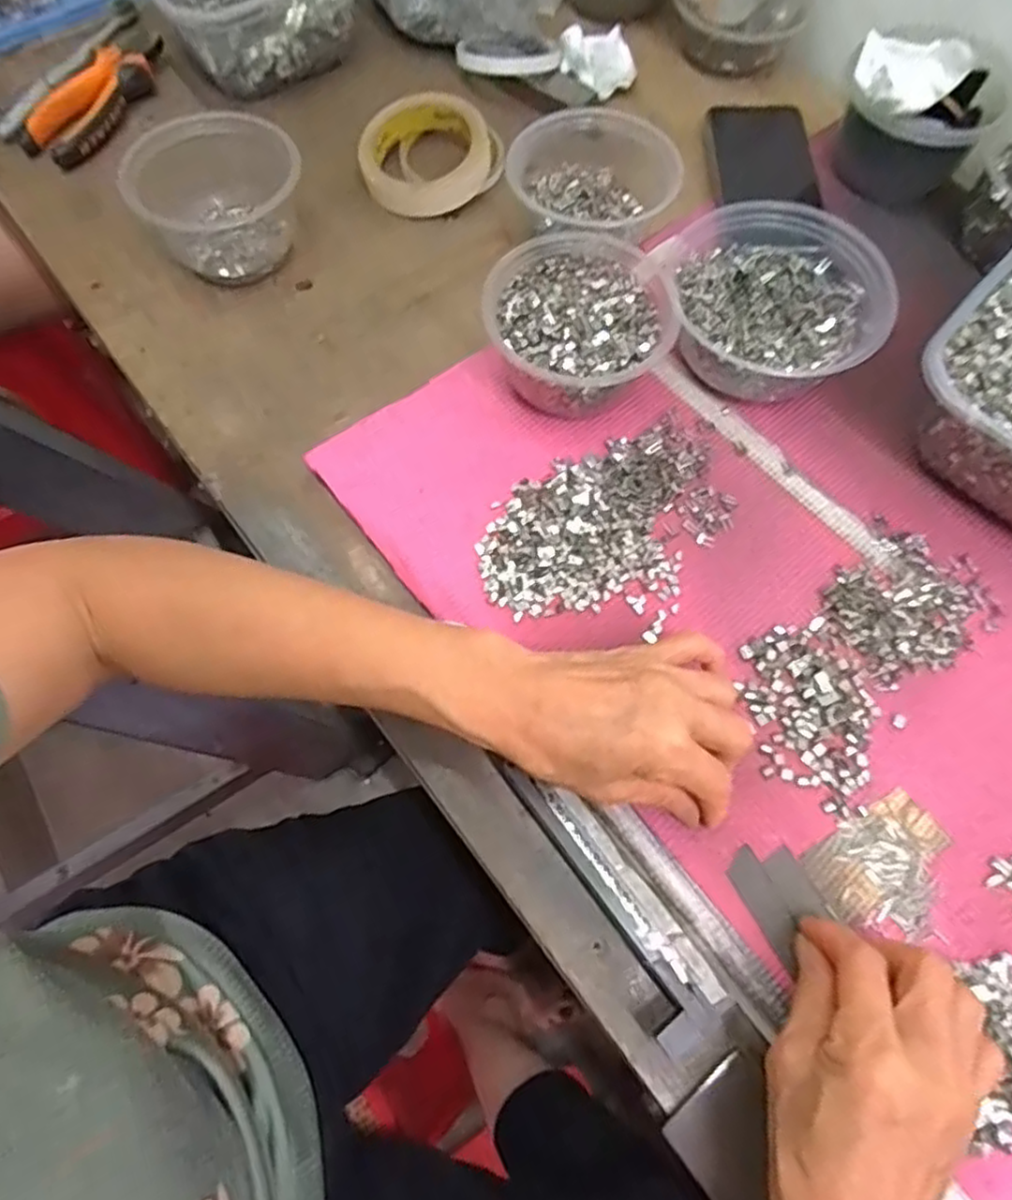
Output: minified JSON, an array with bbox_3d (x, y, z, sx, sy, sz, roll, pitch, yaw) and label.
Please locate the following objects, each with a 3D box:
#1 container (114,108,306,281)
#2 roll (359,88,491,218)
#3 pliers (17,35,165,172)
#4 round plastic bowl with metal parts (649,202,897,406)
[{"bbox_3d":[-0.202,-0.284,0.499,0.112,0.062,0.112,-20,70,-6],"label":"container"},{"bbox_3d":[-0.062,-0.347,0.540,0.095,0.029,0.095,0,69,1],"label":"roll"},{"bbox_3d":[-0.329,-0.404,0.561,0.064,0.023,0.136,31,71,11],"label":"pliers"},{"bbox_3d":[0.169,-0.184,0.452,0.130,0.057,0.123,0,69,1],"label":"round plastic bowl with metal parts"}]

